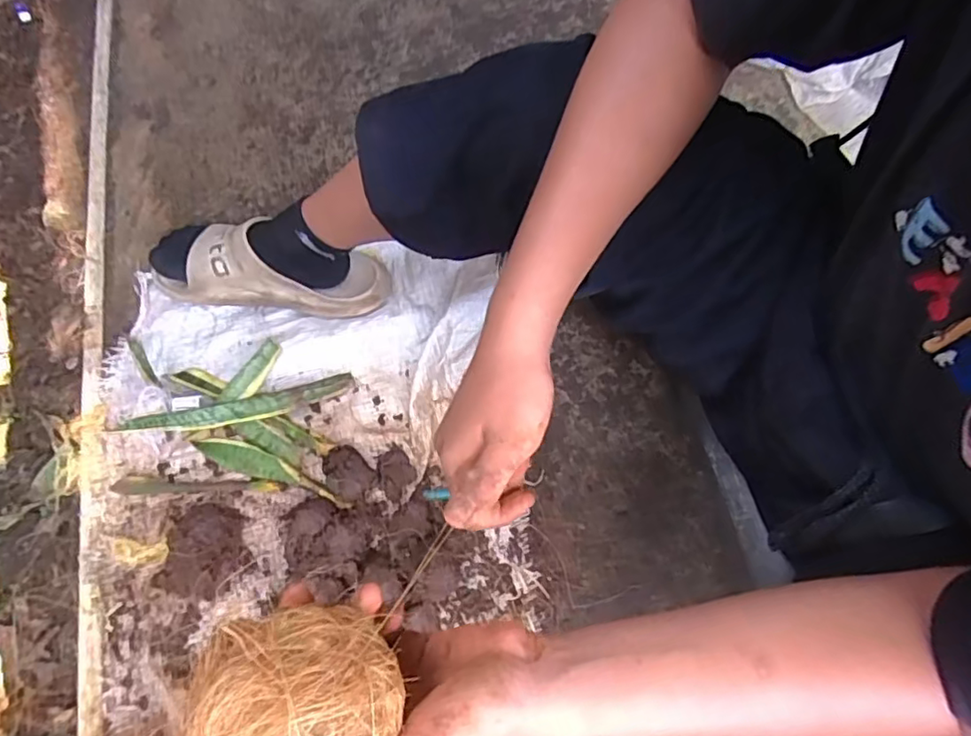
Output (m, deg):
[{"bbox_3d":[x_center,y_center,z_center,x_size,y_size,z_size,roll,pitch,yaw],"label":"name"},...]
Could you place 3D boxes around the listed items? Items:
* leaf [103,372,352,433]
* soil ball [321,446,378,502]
[{"bbox_3d":[-0.297,0.048,0.709,0.269,0.031,0.033,-14,69,-6],"label":"leaf"},{"bbox_3d":[-0.156,0.114,0.669,0.050,0.040,0.066,-35,72,-13],"label":"soil ball"}]

